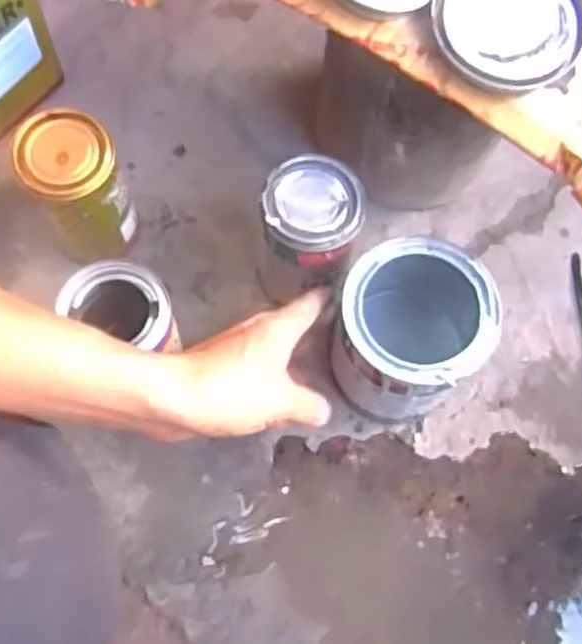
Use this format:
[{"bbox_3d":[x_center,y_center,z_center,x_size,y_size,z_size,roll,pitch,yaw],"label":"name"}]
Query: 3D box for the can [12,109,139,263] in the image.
[{"bbox_3d":[-0.161,-0.095,0.612,0.065,0.135,0.079,-27,75,-10],"label":"can"}]

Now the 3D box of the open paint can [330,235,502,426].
[{"bbox_3d":[0.085,0.008,0.566,0.099,0.117,0.106,1,73,-2],"label":"open paint can"}]

